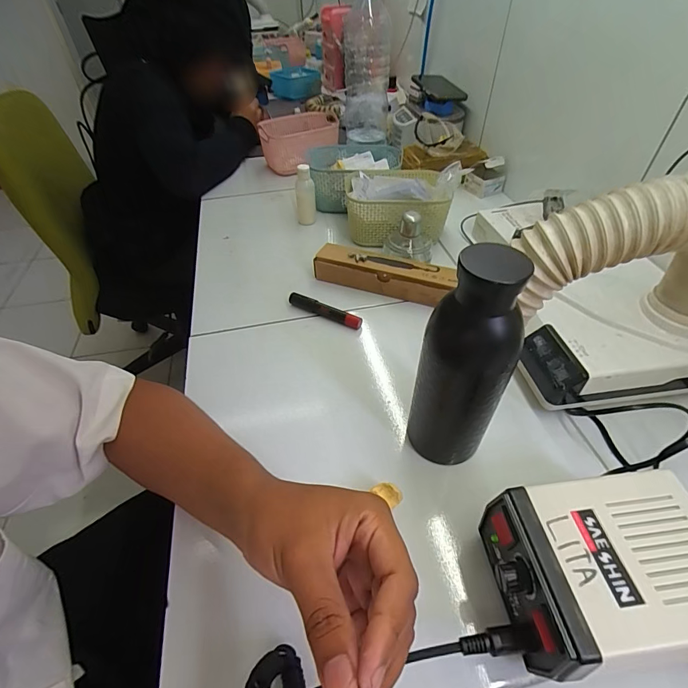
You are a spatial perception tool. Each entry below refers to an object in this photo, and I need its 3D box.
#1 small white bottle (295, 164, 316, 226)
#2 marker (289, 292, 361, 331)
[{"bbox_3d":[-0.068,-0.260,0.670,0.033,0.100,0.028,-4,46,-3],"label":"small white bottle"},{"bbox_3d":[-0.026,-0.045,0.523,0.110,0.018,0.015,22,51,21],"label":"marker"}]

